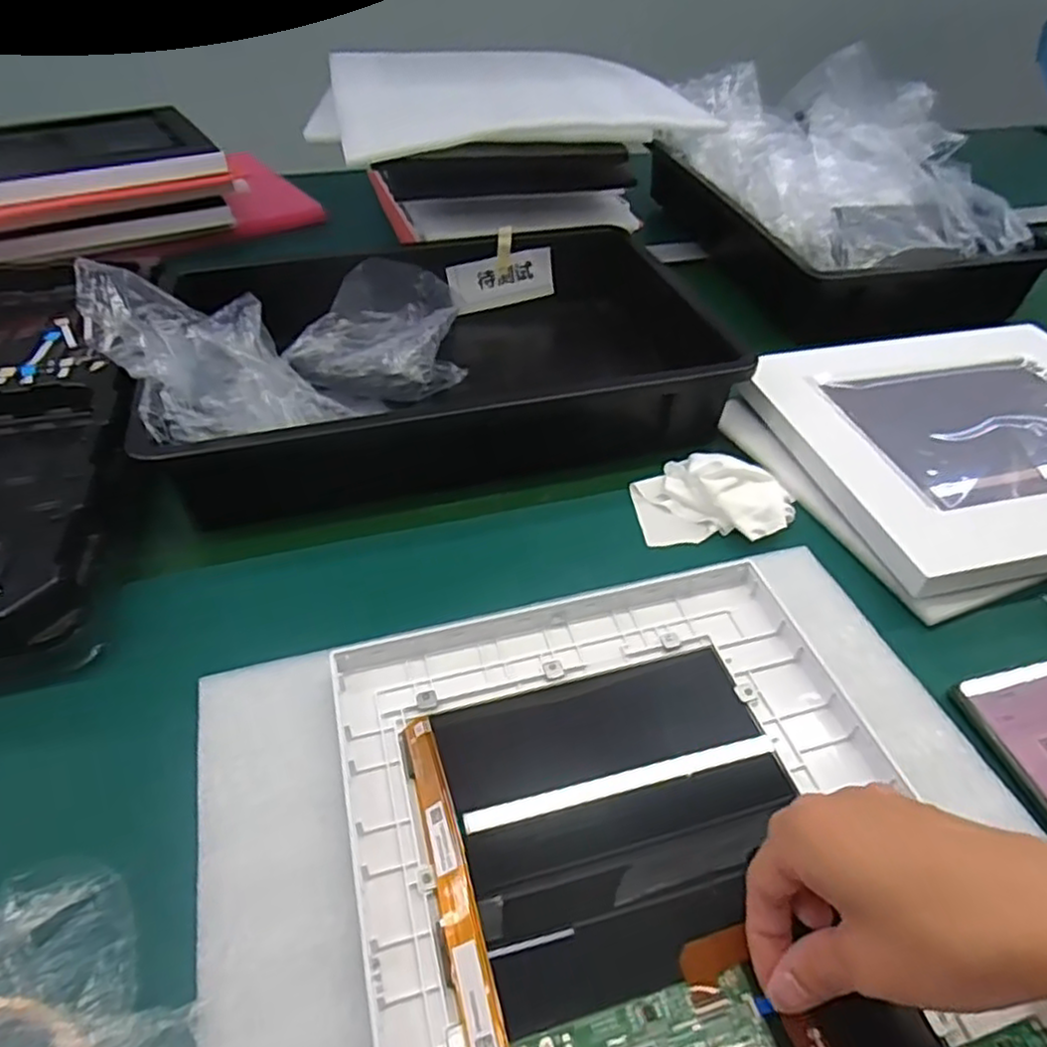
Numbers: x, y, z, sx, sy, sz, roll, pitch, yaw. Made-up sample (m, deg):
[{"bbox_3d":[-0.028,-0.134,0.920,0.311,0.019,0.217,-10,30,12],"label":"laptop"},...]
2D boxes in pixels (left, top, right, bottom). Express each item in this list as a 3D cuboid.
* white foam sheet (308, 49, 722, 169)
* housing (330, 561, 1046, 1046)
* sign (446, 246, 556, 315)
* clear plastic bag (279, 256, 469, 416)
[{"bbox_3d":[-0.015,-0.398,0.649,0.349,0.042,0.232,-6,44,-8],"label":"white foam sheet"},{"bbox_3d":[0.060,0.157,0.298,0.248,0.020,0.310,-10,44,-12],"label":"housing"},{"bbox_3d":[-0.021,-0.246,0.706,0.105,0.051,0.010,-13,37,-5],"label":"sign"},{"bbox_3d":[-0.125,-0.146,0.569,0.144,0.085,0.118,0,43,-2],"label":"clear plastic bag"}]

